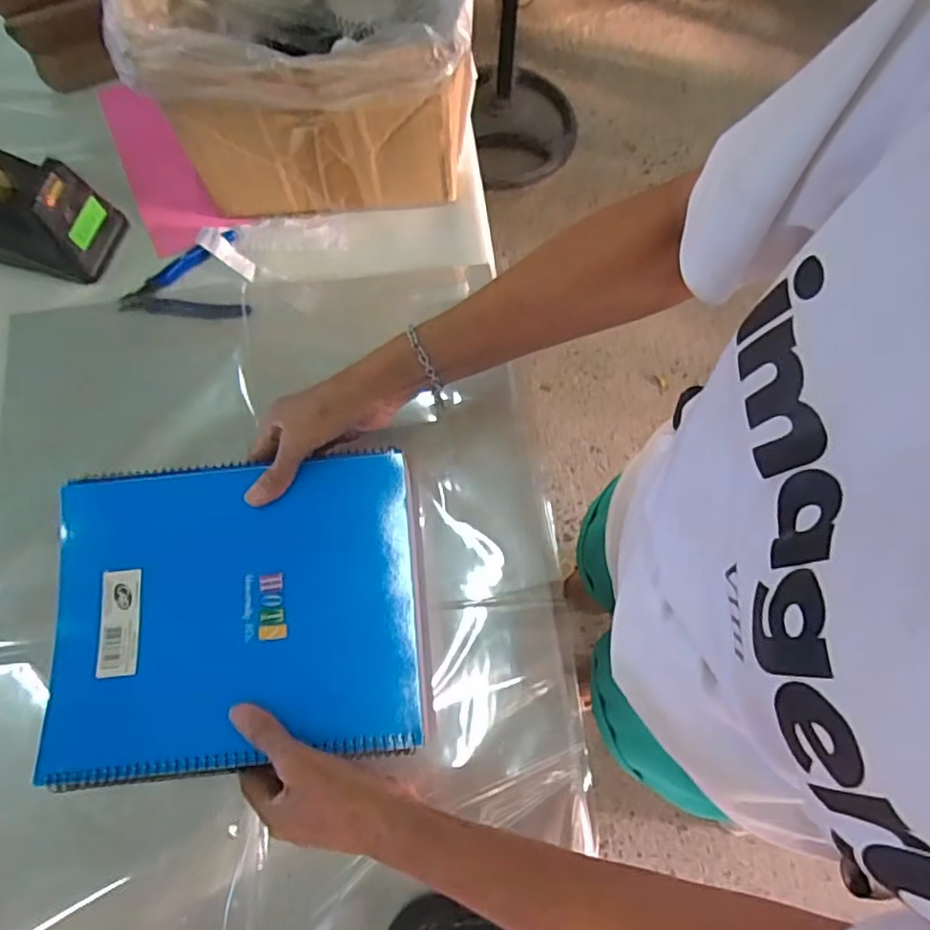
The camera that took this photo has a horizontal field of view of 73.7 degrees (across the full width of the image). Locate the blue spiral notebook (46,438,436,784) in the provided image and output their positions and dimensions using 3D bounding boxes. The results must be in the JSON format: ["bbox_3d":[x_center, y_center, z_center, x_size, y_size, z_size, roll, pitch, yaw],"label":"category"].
[{"bbox_3d":[-0.154,0.097,0.429,0.245,0.018,0.201,-5,72,-4],"label":"blue spiral notebook"}]

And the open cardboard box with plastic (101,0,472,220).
[{"bbox_3d":[-0.134,-0.401,0.567,0.258,0.183,0.322,0,73,0],"label":"open cardboard box with plastic"}]

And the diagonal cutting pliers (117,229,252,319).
[{"bbox_3d":[-0.259,-0.163,0.567,0.112,0.016,0.081,-17,74,-5],"label":"diagonal cutting pliers"}]

